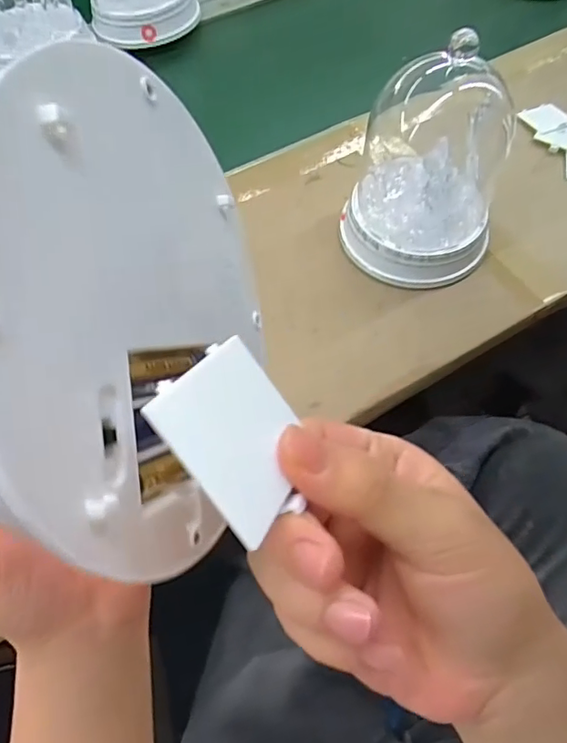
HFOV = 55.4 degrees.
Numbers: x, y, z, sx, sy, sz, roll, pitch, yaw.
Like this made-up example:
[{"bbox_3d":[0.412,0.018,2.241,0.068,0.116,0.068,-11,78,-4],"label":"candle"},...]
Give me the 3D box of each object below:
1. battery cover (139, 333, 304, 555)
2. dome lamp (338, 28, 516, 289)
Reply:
[{"bbox_3d":[-0.012,0.018,0.160,0.048,0.004,0.055,54,31,-7],"label":"battery cover"},{"bbox_3d":[0.137,-0.183,0.501,0.147,0.194,0.125,21,65,13],"label":"dome lamp"}]

